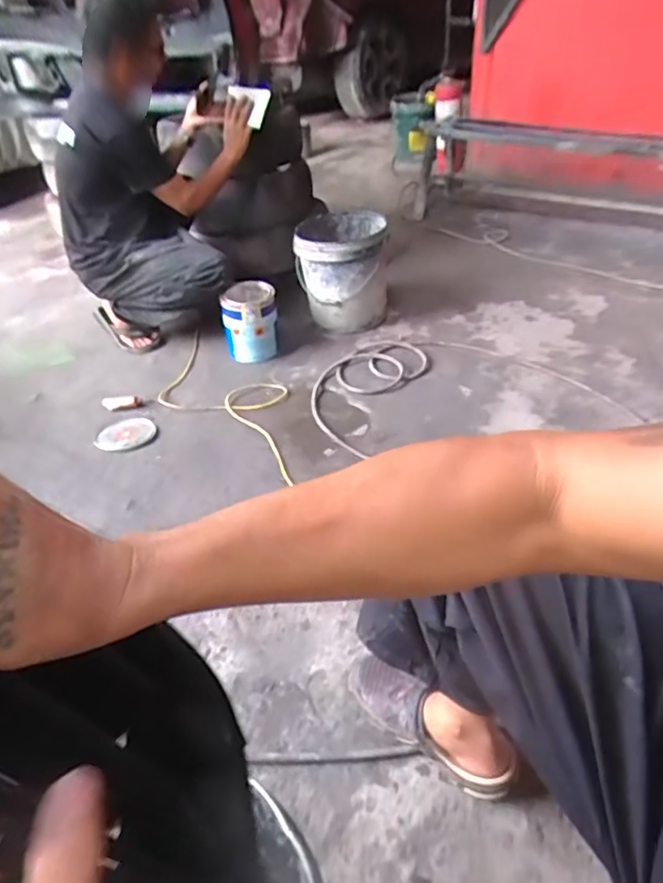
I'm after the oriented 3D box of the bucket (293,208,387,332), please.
[{"bbox_3d":[0.036,-0.553,1.877,0.287,0.298,0.288,-3,37,4],"label":"bucket"}]

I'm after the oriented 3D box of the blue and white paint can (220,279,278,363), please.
[{"bbox_3d":[-0.249,-0.370,1.767,0.168,0.186,0.161,-9,37,-4],"label":"blue and white paint can"}]

